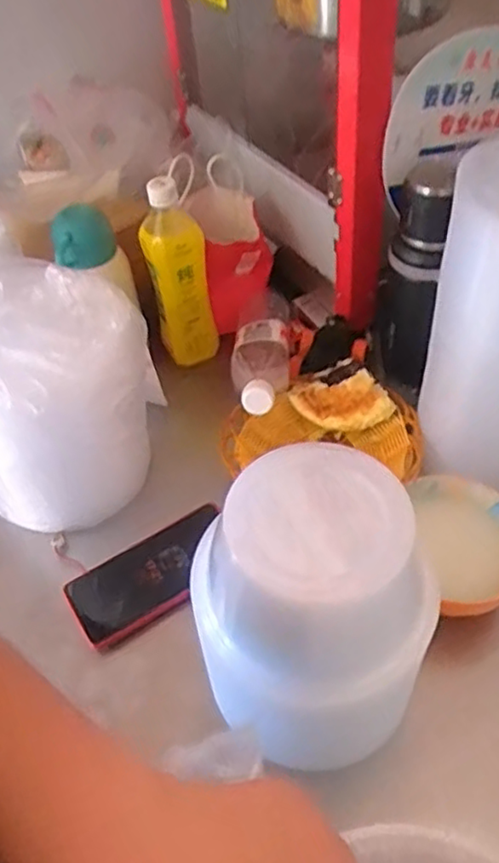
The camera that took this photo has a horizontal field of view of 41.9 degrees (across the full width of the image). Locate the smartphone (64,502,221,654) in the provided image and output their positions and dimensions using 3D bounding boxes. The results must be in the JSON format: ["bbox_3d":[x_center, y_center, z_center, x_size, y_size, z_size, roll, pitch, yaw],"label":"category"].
[{"bbox_3d":[-0.090,0.136,0.619,0.158,0.016,0.079,-27,50,-17],"label":"smartphone"}]

